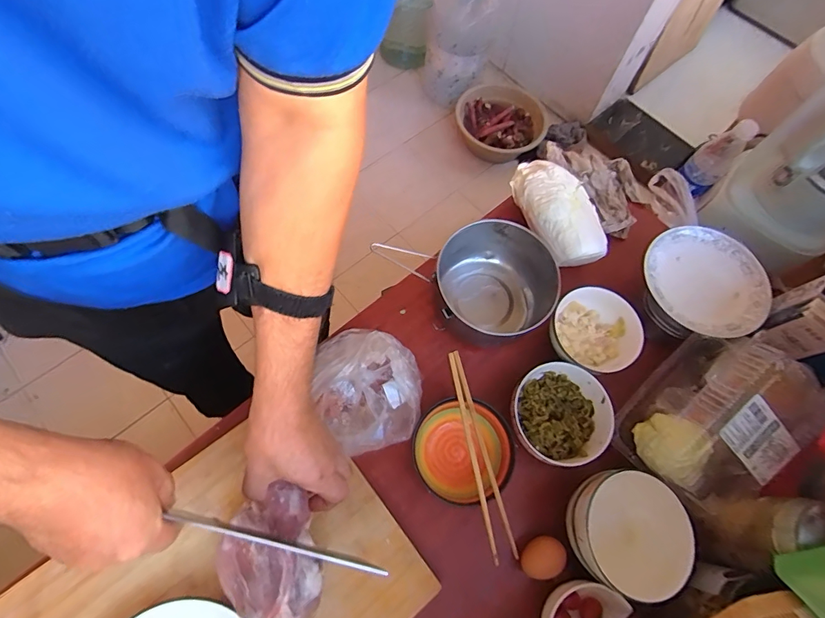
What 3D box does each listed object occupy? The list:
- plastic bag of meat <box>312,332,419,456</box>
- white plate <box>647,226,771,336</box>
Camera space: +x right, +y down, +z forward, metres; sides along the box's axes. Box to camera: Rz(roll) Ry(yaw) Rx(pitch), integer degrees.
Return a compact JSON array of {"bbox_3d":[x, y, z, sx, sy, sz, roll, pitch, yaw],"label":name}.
[{"bbox_3d":[-0.054,0.101,0.528,0.125,0.104,0.140,6,67,-1],"label":"plastic bag of meat"},{"bbox_3d":[0.405,-0.036,0.588,0.163,0.026,0.152,1,67,-3],"label":"white plate"}]

